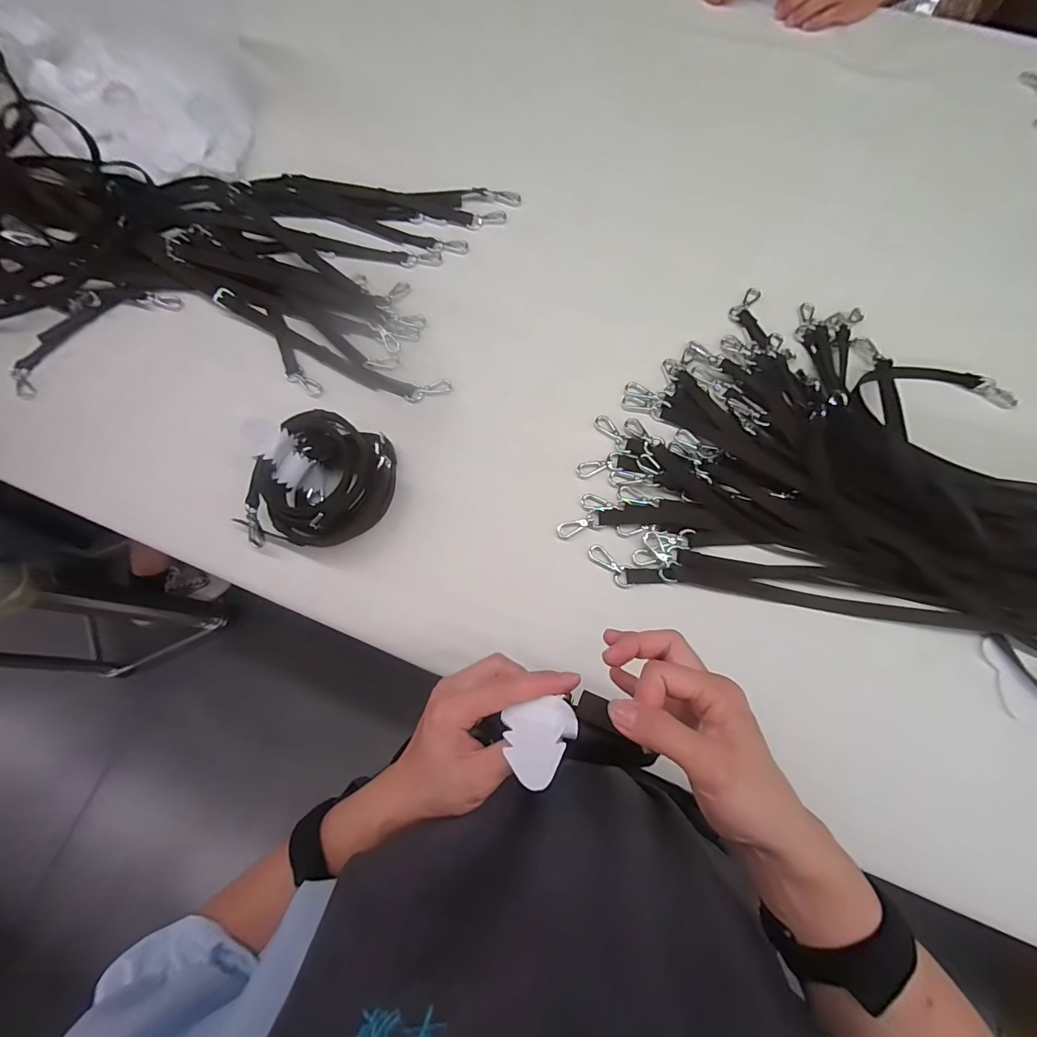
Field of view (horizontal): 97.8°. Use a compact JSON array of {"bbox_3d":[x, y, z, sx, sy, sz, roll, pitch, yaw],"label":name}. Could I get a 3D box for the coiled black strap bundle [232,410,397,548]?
[{"bbox_3d":[-0.206,-0.036,0.489,0.125,0.072,0.148,12,75,4],"label":"coiled black strap bundle"}]

